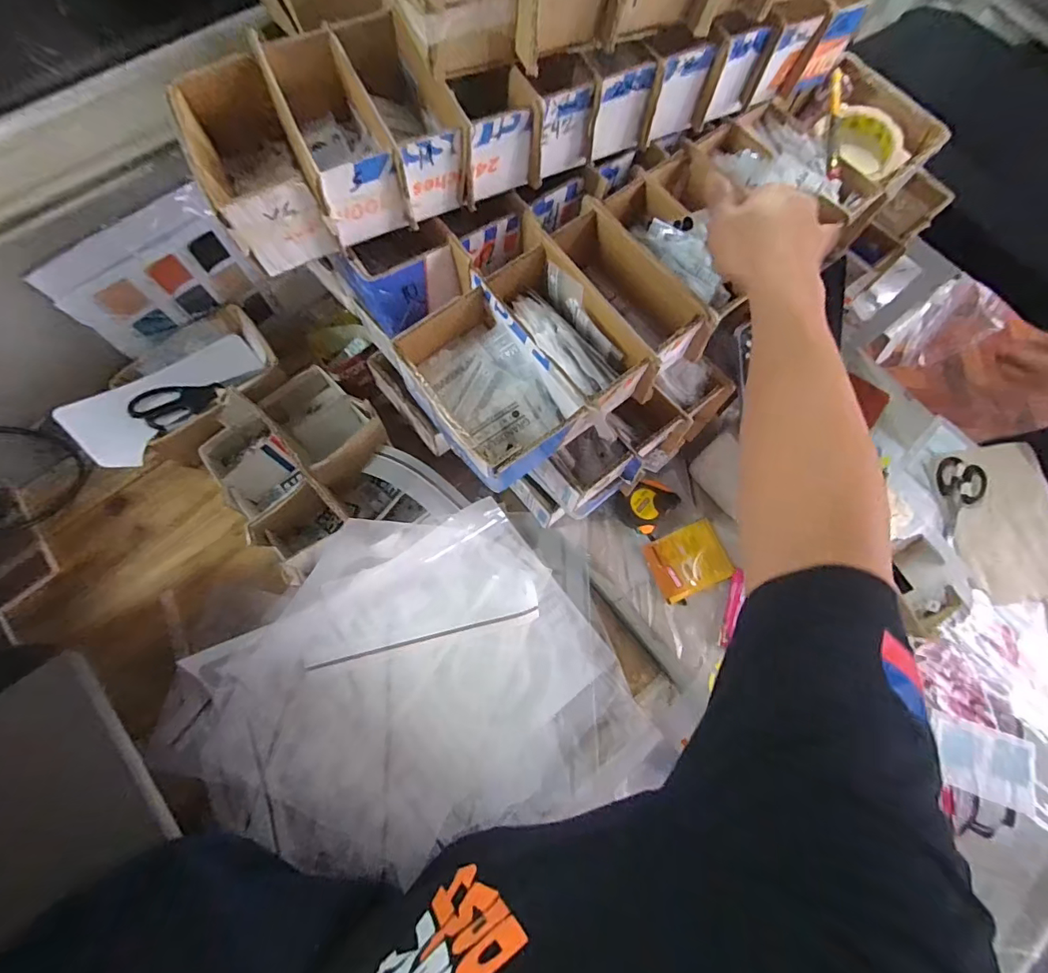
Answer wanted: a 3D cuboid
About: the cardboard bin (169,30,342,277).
[{"bbox_3d":[-0.226,-0.269,0.413,0.077,0.069,0.173,-22,74,-9],"label":"cardboard bin"}]

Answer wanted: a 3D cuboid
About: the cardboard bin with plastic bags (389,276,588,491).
[{"bbox_3d":[-0.032,-0.085,0.445,0.108,0.066,0.154,-36,77,-13],"label":"cardboard bin with plastic bags"}]

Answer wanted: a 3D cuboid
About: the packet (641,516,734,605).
[{"bbox_3d":[0.229,0.102,0.682,0.108,0.006,0.084,-23,74,-9],"label":"packet"}]

